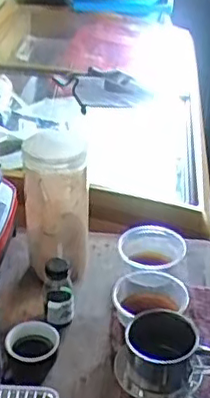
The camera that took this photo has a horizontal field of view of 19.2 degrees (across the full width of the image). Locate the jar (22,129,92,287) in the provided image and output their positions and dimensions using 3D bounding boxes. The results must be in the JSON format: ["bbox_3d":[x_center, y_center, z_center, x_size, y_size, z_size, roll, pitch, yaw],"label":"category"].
[{"bbox_3d":[-0.066,0.009,0.860,0.086,0.195,0.081,-1,32,-4],"label":"jar"}]

